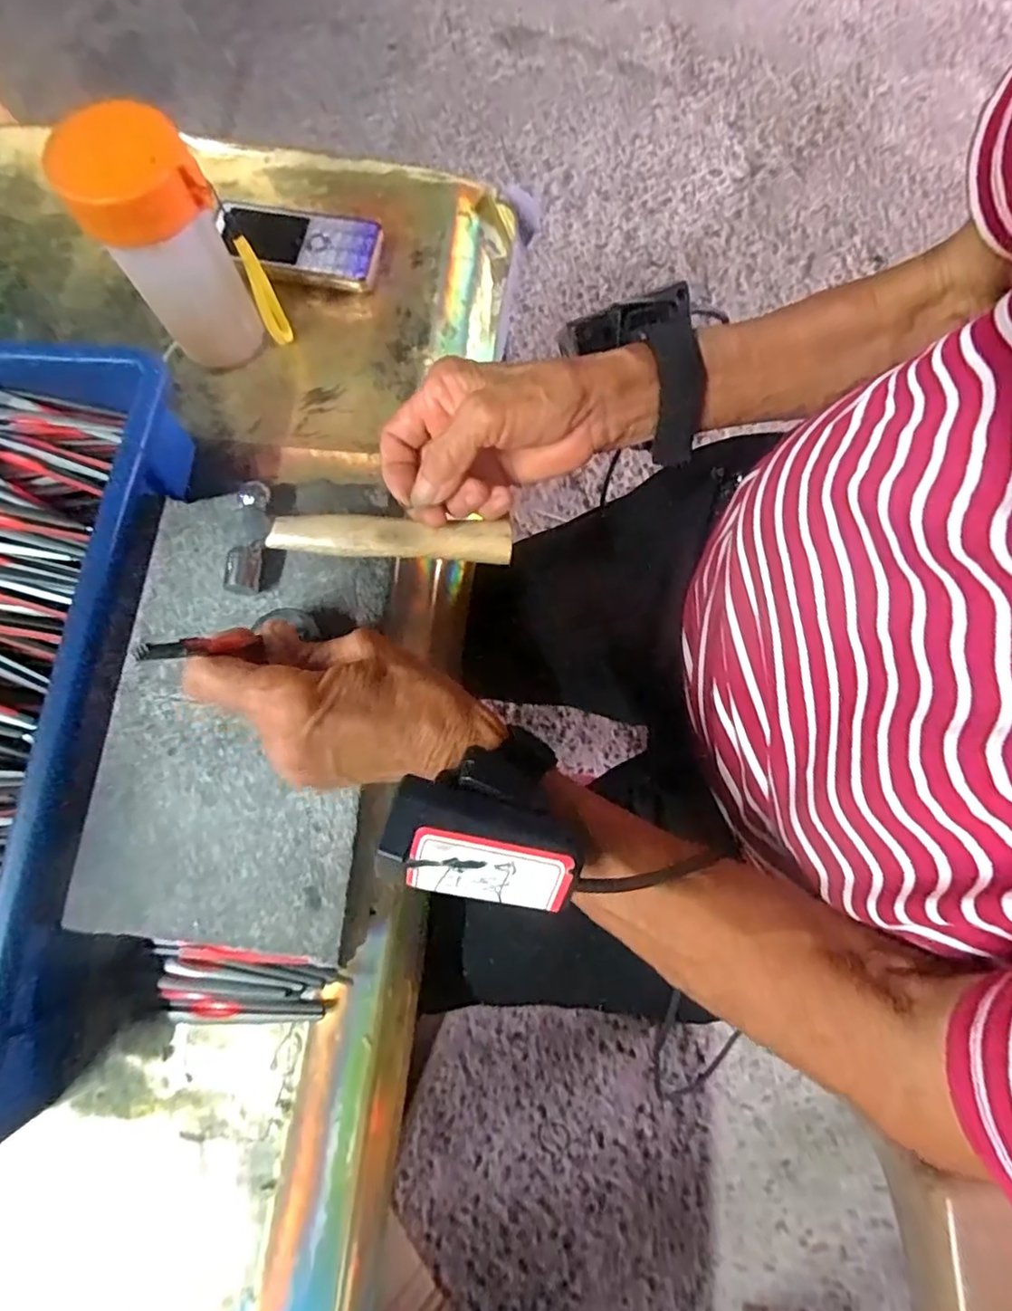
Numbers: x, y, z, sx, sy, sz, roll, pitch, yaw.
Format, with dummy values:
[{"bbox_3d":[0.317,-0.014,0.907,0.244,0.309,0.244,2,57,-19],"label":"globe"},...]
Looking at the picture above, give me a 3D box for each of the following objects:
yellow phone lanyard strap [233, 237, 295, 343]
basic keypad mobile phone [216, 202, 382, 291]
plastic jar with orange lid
[{"bbox_3d":[-0.160,-0.240,0.403,0.014,0.082,0.008,-15,75,-3],"label":"yellow phone lanyard strap"},{"bbox_3d":[-0.152,-0.302,0.446,0.112,0.021,0.057,12,76,4],"label":"basic keypad mobile phone"},{"bbox_3d":[-0.202,-0.244,0.375,0.070,0.139,0.065,0,75,1],"label":"plastic jar with orange lid"}]

